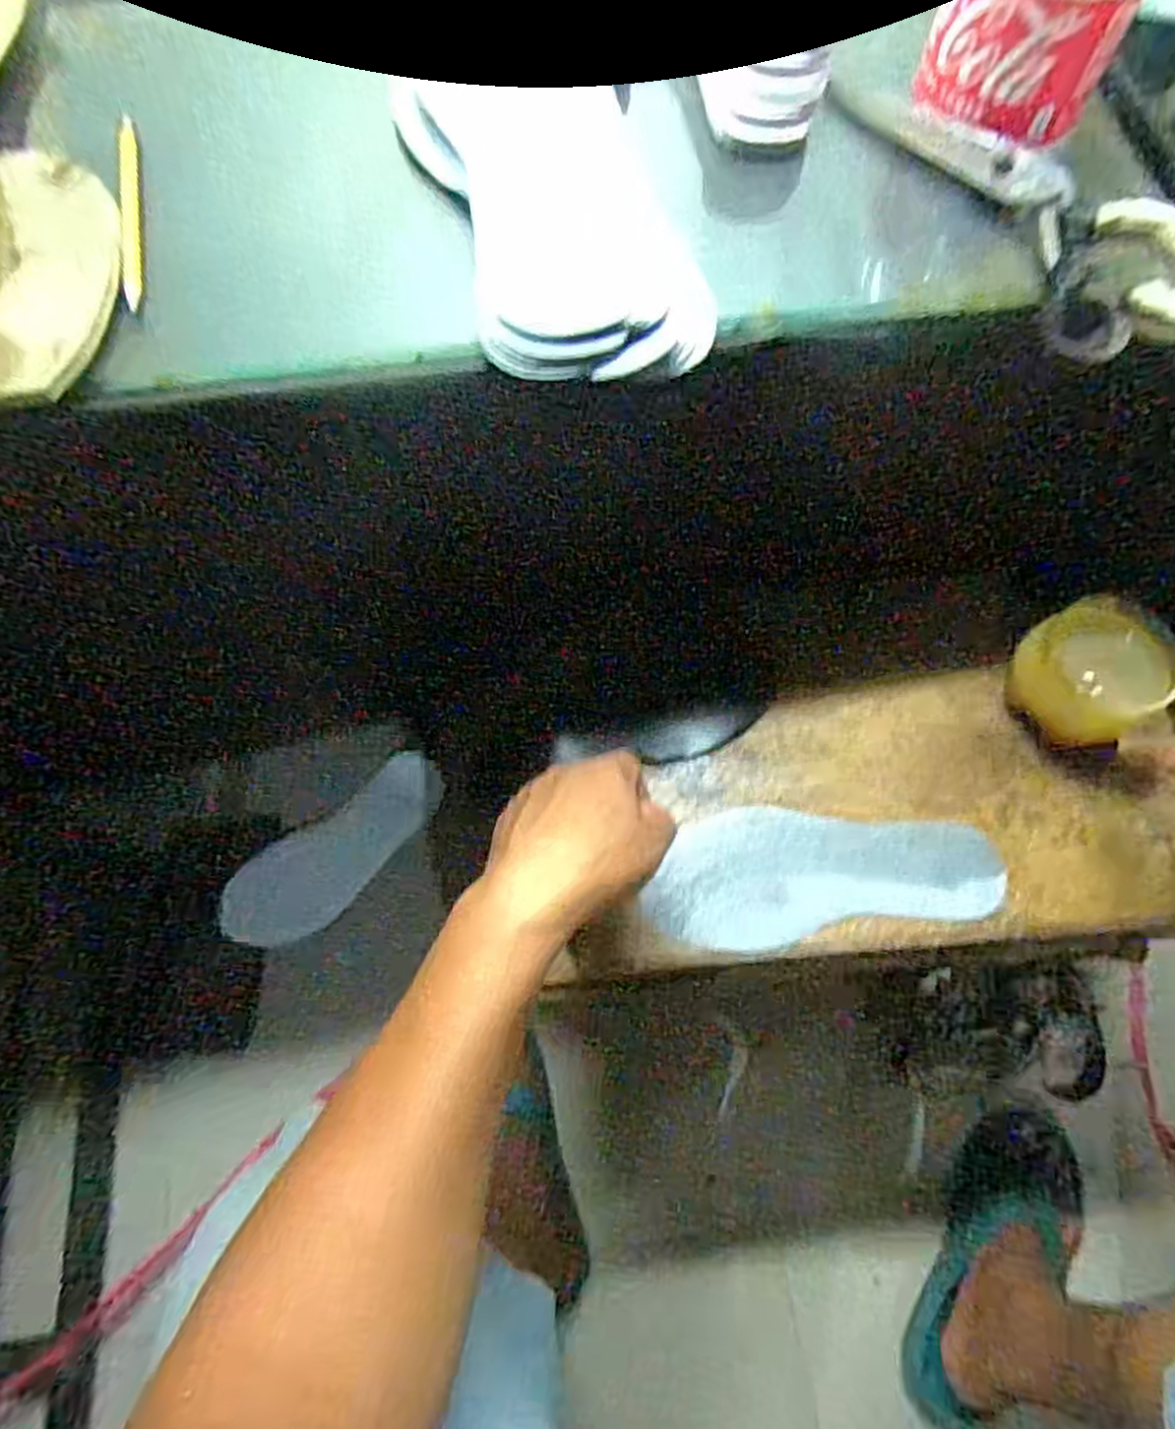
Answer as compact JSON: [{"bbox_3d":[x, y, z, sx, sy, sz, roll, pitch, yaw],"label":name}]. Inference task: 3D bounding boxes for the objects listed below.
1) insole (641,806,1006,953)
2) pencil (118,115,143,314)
[{"bbox_3d":[0.159,0.105,0.539,0.236,0.007,0.093,-7,62,-4],"label":"insole"},{"bbox_3d":[-0.232,-0.257,0.399,0.009,0.004,0.130,-3,70,-26],"label":"pencil"}]

